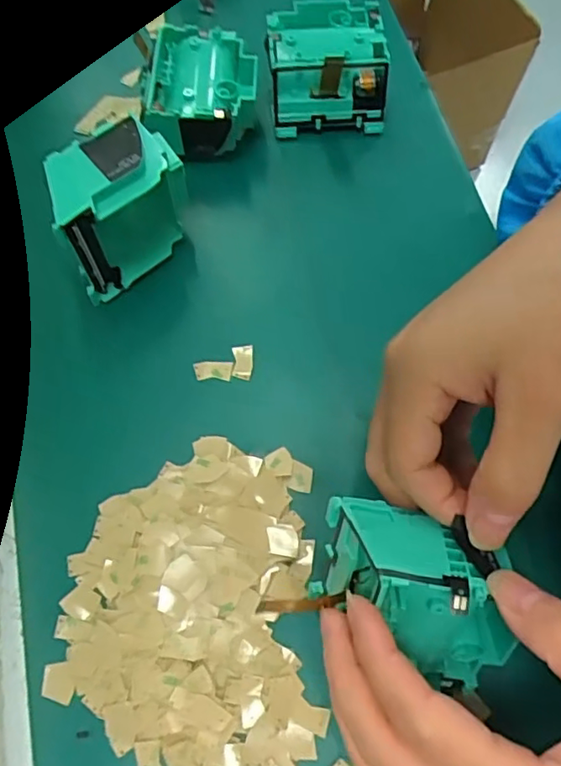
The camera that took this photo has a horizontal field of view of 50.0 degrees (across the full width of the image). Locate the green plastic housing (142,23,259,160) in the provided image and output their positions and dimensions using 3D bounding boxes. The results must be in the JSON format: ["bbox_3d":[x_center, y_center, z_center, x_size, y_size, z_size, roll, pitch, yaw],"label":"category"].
[{"bbox_3d":[-0.047,-0.176,0.373,0.062,0.044,0.069,3,69,2],"label":"green plastic housing"}]

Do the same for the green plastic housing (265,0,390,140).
[{"bbox_3d":[0.028,-0.199,0.384,0.070,0.047,0.069,-6,69,-2],"label":"green plastic housing"}]

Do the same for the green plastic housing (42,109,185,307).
[{"bbox_3d":[-0.085,-0.092,0.322,0.073,0.081,0.036,-42,74,-14],"label":"green plastic housing"}]

